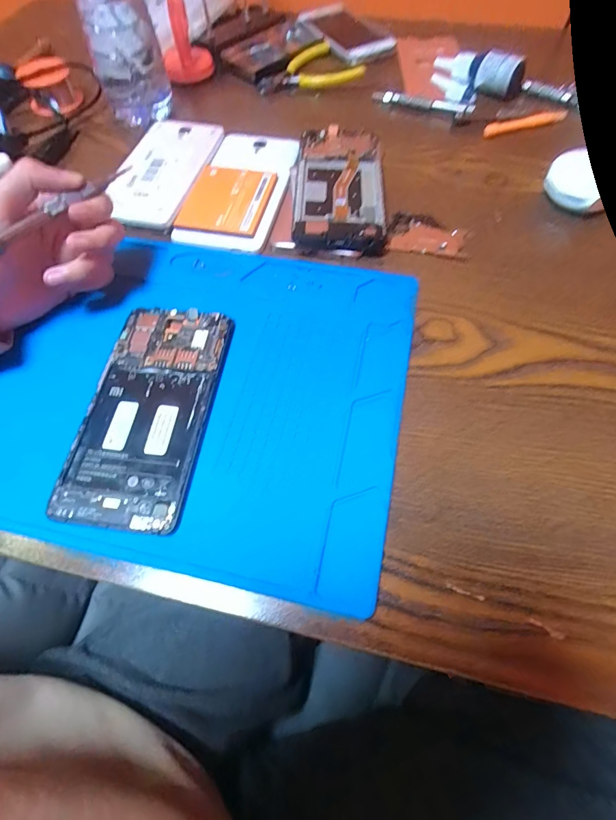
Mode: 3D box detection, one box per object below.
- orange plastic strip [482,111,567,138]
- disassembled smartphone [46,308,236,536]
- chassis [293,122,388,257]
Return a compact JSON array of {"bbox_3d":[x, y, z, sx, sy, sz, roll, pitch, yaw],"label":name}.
[{"bbox_3d":[0.208,-0.276,0.395,0.091,0.007,0.017,-18,63,-9],"label":"orange plastic strip"},{"bbox_3d":[-0.096,-0.001,0.252,0.074,0.008,0.144,7,62,4],"label":"disassembled smartphone"},{"bbox_3d":[0.026,-0.185,0.343,0.072,0.018,0.143,2,62,2],"label":"chassis"}]

